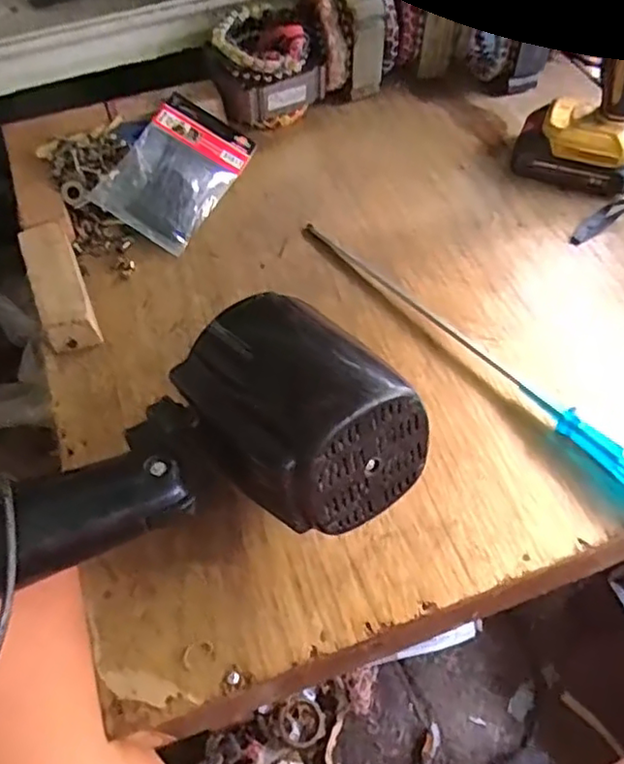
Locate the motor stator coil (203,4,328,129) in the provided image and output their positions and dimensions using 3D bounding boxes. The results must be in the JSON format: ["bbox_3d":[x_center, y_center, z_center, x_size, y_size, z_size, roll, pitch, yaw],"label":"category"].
[{"bbox_3d":[-0.049,-0.335,0.679,0.109,0.092,0.102,-25,60,-13],"label":"motor stator coil"}]

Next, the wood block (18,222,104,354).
[{"bbox_3d":[-0.220,-0.084,0.555,0.043,0.040,0.121,-22,60,-11],"label":"wood block"}]

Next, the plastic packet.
[{"bbox_3d":[-0.134,-0.210,0.638,0.100,0.021,0.167,31,61,-7],"label":"plastic packet"}]

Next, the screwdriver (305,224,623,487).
[{"bbox_3d":[0.126,-0.031,0.513,0.024,0.031,0.386,-38,64,-20],"label":"screwdriver"}]

